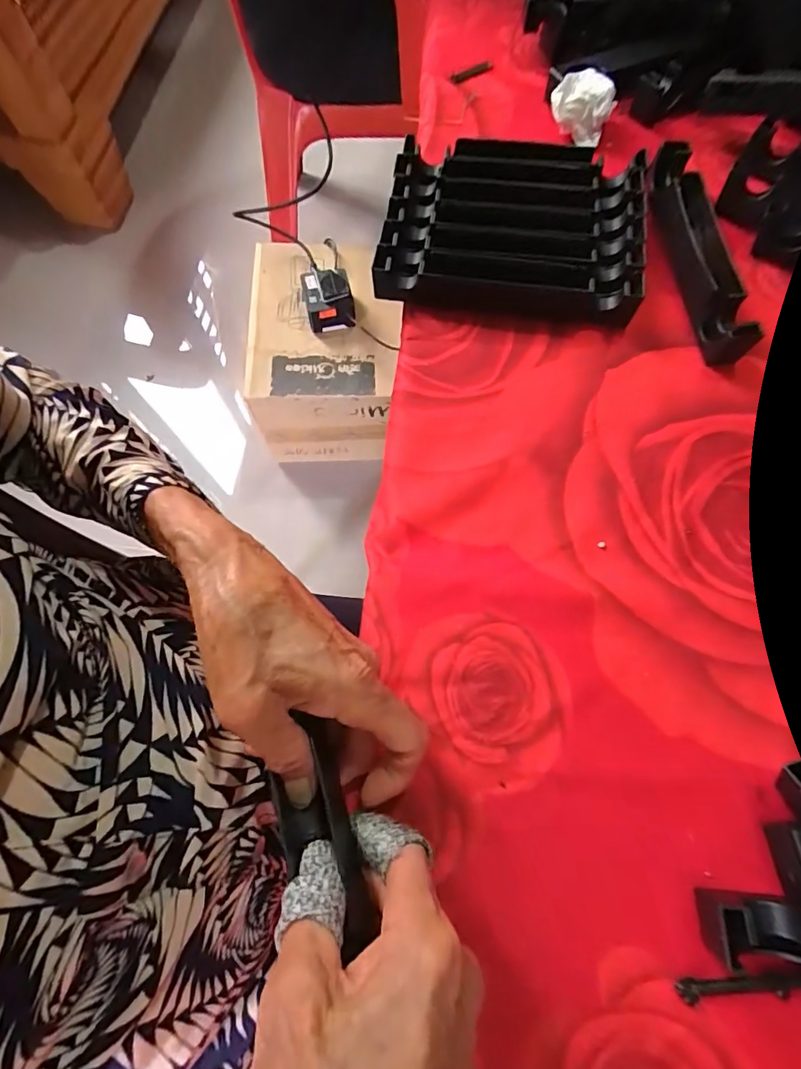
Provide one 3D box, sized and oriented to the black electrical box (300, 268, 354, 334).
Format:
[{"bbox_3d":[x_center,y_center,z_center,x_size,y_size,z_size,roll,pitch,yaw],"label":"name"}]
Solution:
[{"bbox_3d":[-0.115,-0.373,0.741,0.076,0.049,0.087,-11,71,-4],"label":"black electrical box"}]

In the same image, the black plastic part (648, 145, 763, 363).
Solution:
[{"bbox_3d":[0.238,-0.231,0.377,0.036,0.034,0.208,0,68,1],"label":"black plastic part"}]

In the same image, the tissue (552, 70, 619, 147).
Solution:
[{"bbox_3d":[0.170,-0.397,0.438,0.058,0.036,0.047,37,73,14],"label":"tissue"}]

